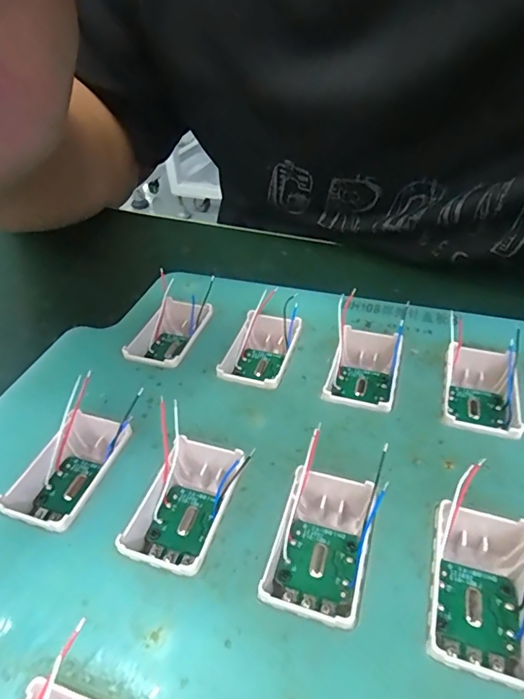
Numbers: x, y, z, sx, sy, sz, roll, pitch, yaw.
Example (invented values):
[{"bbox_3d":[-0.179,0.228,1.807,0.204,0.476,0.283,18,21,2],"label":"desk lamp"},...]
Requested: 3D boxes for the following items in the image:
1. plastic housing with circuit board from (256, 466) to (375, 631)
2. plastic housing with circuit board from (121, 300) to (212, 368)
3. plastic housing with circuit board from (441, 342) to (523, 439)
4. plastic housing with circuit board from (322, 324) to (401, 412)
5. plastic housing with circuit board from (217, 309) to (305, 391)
[{"bbox_3d":[0.013,0.043,0.102,0.019,0.010,0.032,9,42,16],"label":"plastic housing with circuit board"},{"bbox_3d":[-0.030,-0.006,0.162,0.021,0.010,0.039,9,42,16],"label":"plastic housing with circuit board"},{"bbox_3d":[0.064,0.012,0.136,0.020,0.010,0.039,12,43,19],"label":"plastic housing with circuit board"},{"bbox_3d":[0.031,0.007,0.142,0.019,0.010,0.033,10,42,16],"label":"plastic housing with circuit board"},{"bbox_3d":[0.000,0.000,0.152,0.019,0.010,0.037,10,42,16],"label":"plastic housing with circuit board"}]

